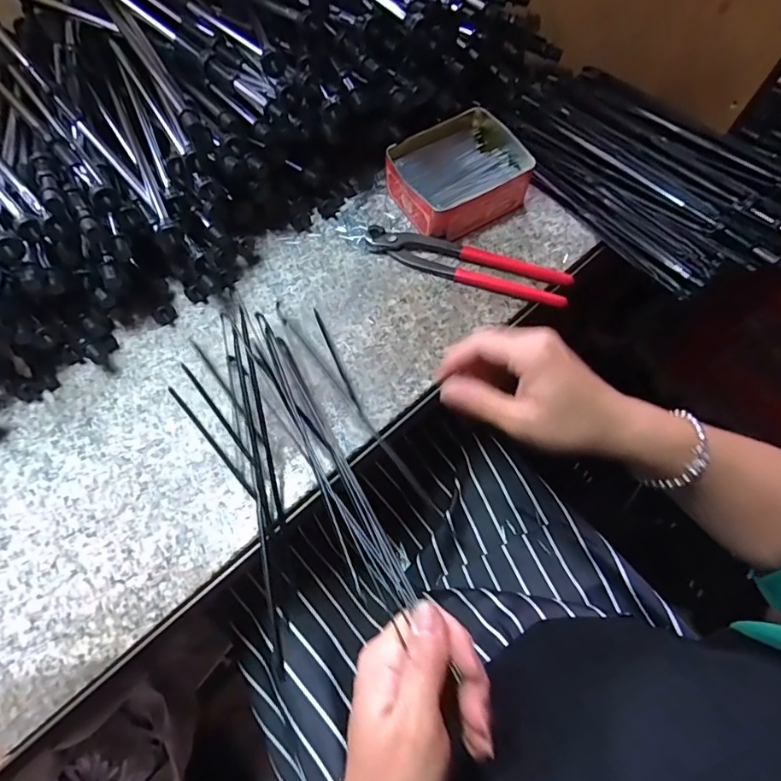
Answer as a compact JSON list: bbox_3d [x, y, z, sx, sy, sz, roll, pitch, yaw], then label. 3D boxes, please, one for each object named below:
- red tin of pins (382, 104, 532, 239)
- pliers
[{"bbox_3d":[0.067,-0.215,0.477,0.132,0.045,0.108,-29,70,-13],"label":"red tin of pins"},{"bbox_3d":[0.072,-0.122,0.456,0.192,0.017,0.038,20,67,8],"label":"pliers"}]

